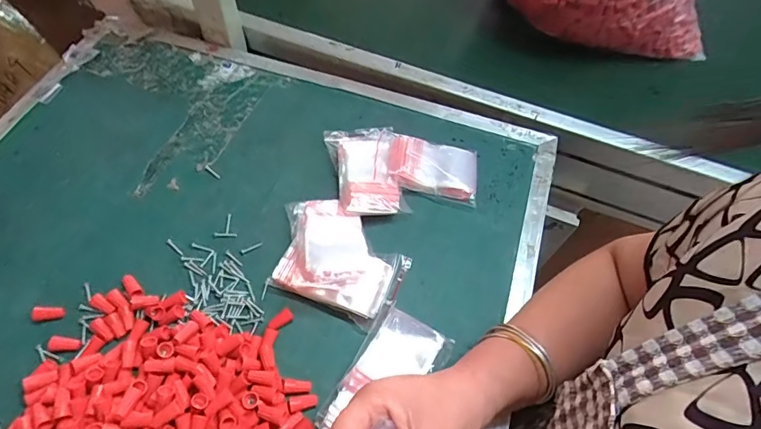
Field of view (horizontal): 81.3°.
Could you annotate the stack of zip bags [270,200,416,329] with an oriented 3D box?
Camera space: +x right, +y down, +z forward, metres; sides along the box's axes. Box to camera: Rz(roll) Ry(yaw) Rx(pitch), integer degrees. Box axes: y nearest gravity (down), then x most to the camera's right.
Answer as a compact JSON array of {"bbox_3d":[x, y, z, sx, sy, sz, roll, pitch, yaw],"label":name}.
[{"bbox_3d":[-0.041,0.034,0.405,0.130,0.033,0.098,23,62,11],"label":"stack of zip bags"}]

